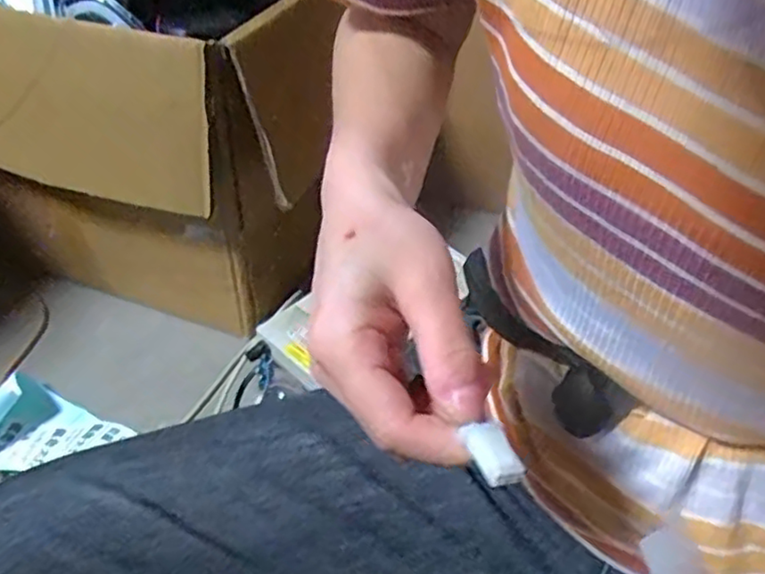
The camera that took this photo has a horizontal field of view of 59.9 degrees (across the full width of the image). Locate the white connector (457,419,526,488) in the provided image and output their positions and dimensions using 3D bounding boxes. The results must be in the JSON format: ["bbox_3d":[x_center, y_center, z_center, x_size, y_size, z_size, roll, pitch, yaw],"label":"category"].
[{"bbox_3d":[0.033,0.050,0.200,0.010,0.008,0.021,-17,47,-20],"label":"white connector"}]

